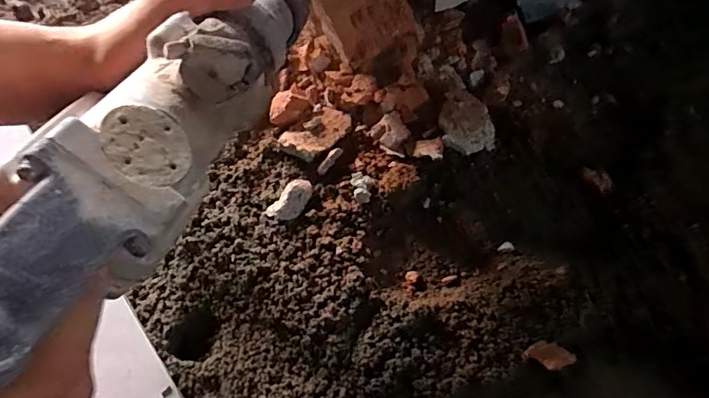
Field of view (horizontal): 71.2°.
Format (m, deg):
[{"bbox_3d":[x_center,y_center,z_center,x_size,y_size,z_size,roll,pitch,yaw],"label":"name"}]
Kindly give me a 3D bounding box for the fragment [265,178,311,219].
[{"bbox_3d":[-0.061,0.001,0.483,0.026,0.013,0.049,34,75,15],"label":"fragment"}]

